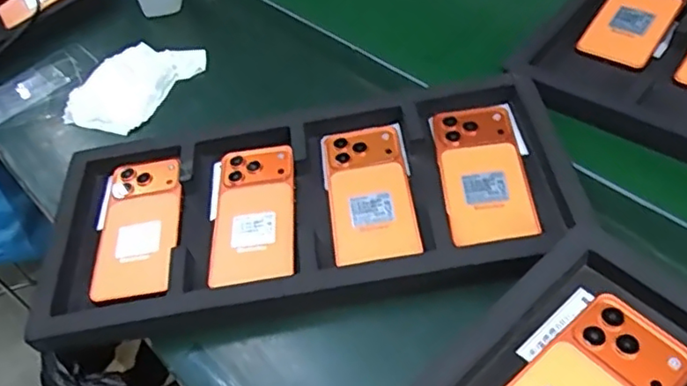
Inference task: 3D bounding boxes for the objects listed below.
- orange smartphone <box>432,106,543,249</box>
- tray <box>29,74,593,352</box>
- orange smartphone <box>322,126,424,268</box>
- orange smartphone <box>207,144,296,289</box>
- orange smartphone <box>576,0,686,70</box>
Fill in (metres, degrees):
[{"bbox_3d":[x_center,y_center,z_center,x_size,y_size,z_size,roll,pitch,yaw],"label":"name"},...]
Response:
[{"bbox_3d":[0.128,-0.020,0.548,0.075,0.018,0.163,-5,48,4],"label":"orange smartphone"},{"bbox_3d":[-0.036,0.010,0.547,0.483,0.058,0.227,-8,48,1],"label":"tray"},{"bbox_3d":[0.023,-0.003,0.555,0.075,0.012,0.162,-8,48,1],"label":"orange smartphone"},{"bbox_3d":[-0.085,0.018,0.556,0.078,0.015,0.159,-7,48,1],"label":"orange smartphone"},{"bbox_3d":[0.331,-0.205,0.667,0.074,0.007,0.161,31,74,25],"label":"orange smartphone"}]

